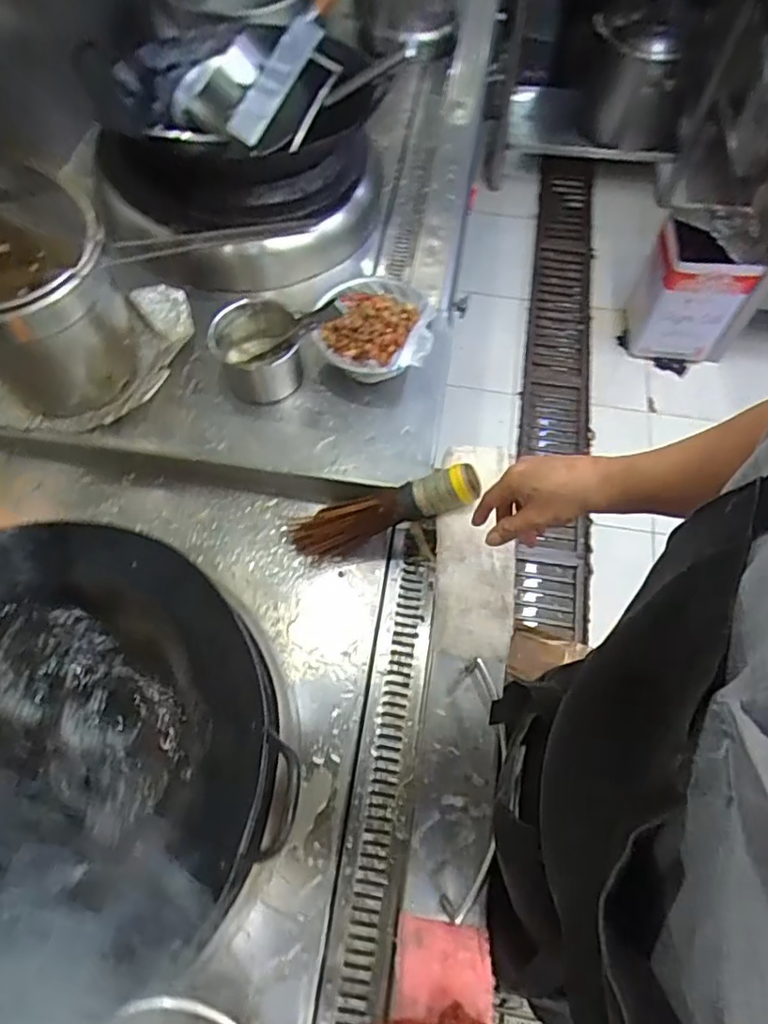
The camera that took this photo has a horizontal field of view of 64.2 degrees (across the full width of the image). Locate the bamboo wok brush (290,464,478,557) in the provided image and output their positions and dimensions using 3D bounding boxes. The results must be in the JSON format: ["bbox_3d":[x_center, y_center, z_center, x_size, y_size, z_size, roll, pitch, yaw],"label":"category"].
[{"bbox_3d":[-0.004,0.004,0.798,0.264,0.062,0.051,-20,61,20],"label":"bamboo wok brush"}]

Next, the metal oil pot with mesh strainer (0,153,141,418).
[{"bbox_3d":[-0.463,-0.276,0.795,0.235,0.234,0.218,0,63,0],"label":"metal oil pot with mesh strainer"}]

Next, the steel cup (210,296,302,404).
[{"bbox_3d":[-0.177,-0.223,0.871,0.121,0.113,0.095,-24,66,-12],"label":"steel cup"}]

